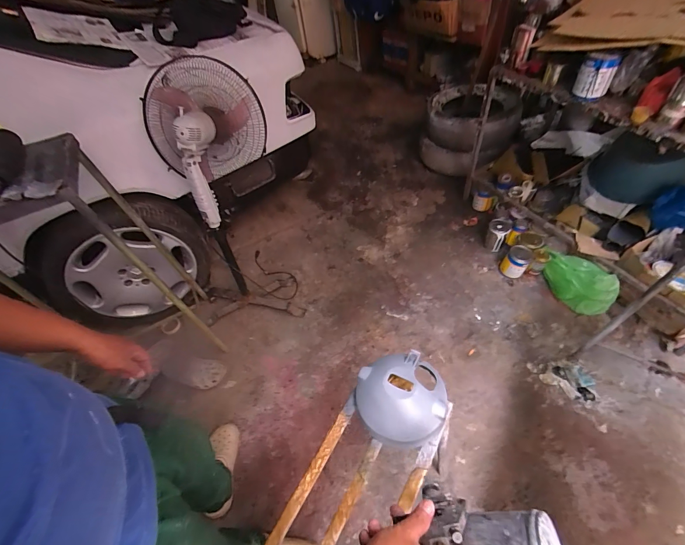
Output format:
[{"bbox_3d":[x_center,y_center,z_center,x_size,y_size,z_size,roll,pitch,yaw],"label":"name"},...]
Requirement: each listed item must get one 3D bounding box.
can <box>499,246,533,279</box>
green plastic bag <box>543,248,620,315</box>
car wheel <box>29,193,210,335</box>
[{"bbox_3d":[0.820,-0.046,1.575,0.113,0.115,0.102,33,62,27],"label":"can"},{"bbox_3d":[1.037,0.029,1.477,0.147,0.174,0.320,-31,55,-17],"label":"green plastic bag"},{"bbox_3d":[-0.872,0.010,1.412,0.644,0.589,0.208,-36,54,-20],"label":"car wheel"}]

